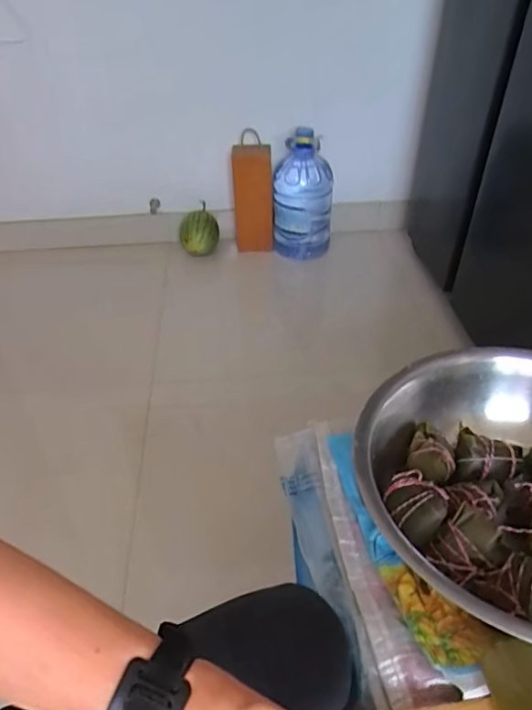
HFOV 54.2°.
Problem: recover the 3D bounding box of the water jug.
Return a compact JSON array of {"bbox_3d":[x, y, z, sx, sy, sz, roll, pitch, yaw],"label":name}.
[{"bbox_3d":[0.130,-0.577,1.841,0.205,0.427,0.185,4,41,6],"label":"water jug"}]

